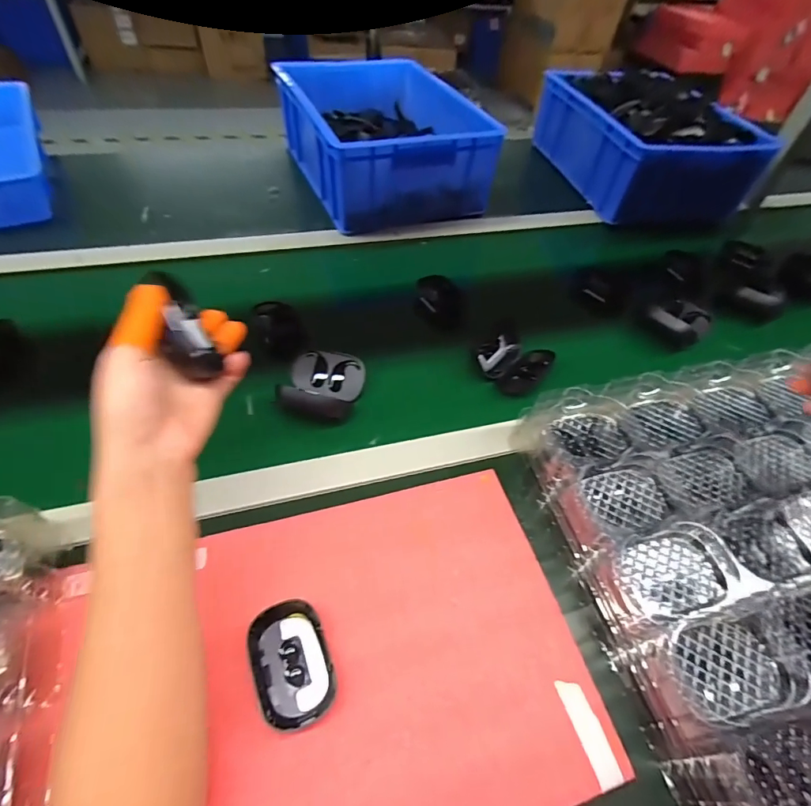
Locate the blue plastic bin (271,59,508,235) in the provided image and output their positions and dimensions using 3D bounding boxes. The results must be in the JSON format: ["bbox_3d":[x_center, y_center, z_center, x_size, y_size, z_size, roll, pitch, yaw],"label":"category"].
[{"bbox_3d":[-0.050,-0.505,0.862,0.300,0.144,0.398,-17,55,-19],"label":"blue plastic bin"}]

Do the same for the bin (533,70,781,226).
[{"bbox_3d":[0.494,-0.540,0.933,0.286,0.153,0.399,-8,52,-13],"label":"bin"}]

